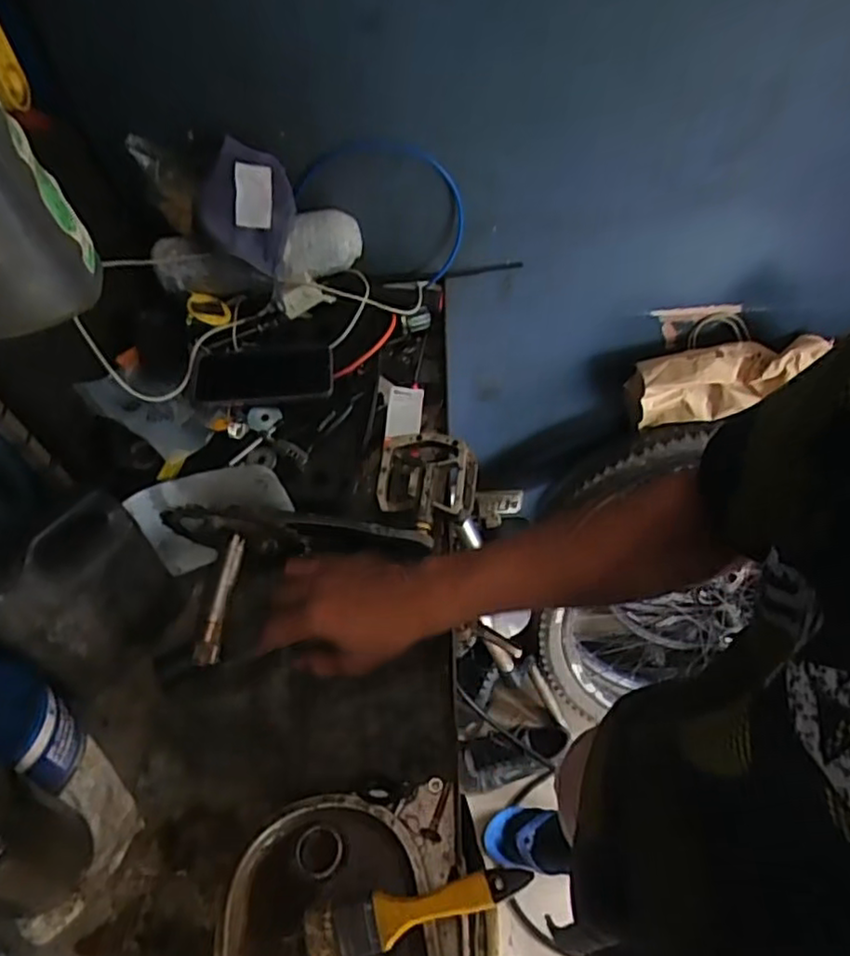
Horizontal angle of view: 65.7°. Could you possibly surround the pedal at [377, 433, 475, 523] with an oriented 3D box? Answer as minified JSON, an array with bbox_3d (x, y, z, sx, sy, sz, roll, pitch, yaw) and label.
[{"bbox_3d":[0.003,0.001,0.709,0.103,0.033,0.107,5,54,6],"label":"pedal"}]

